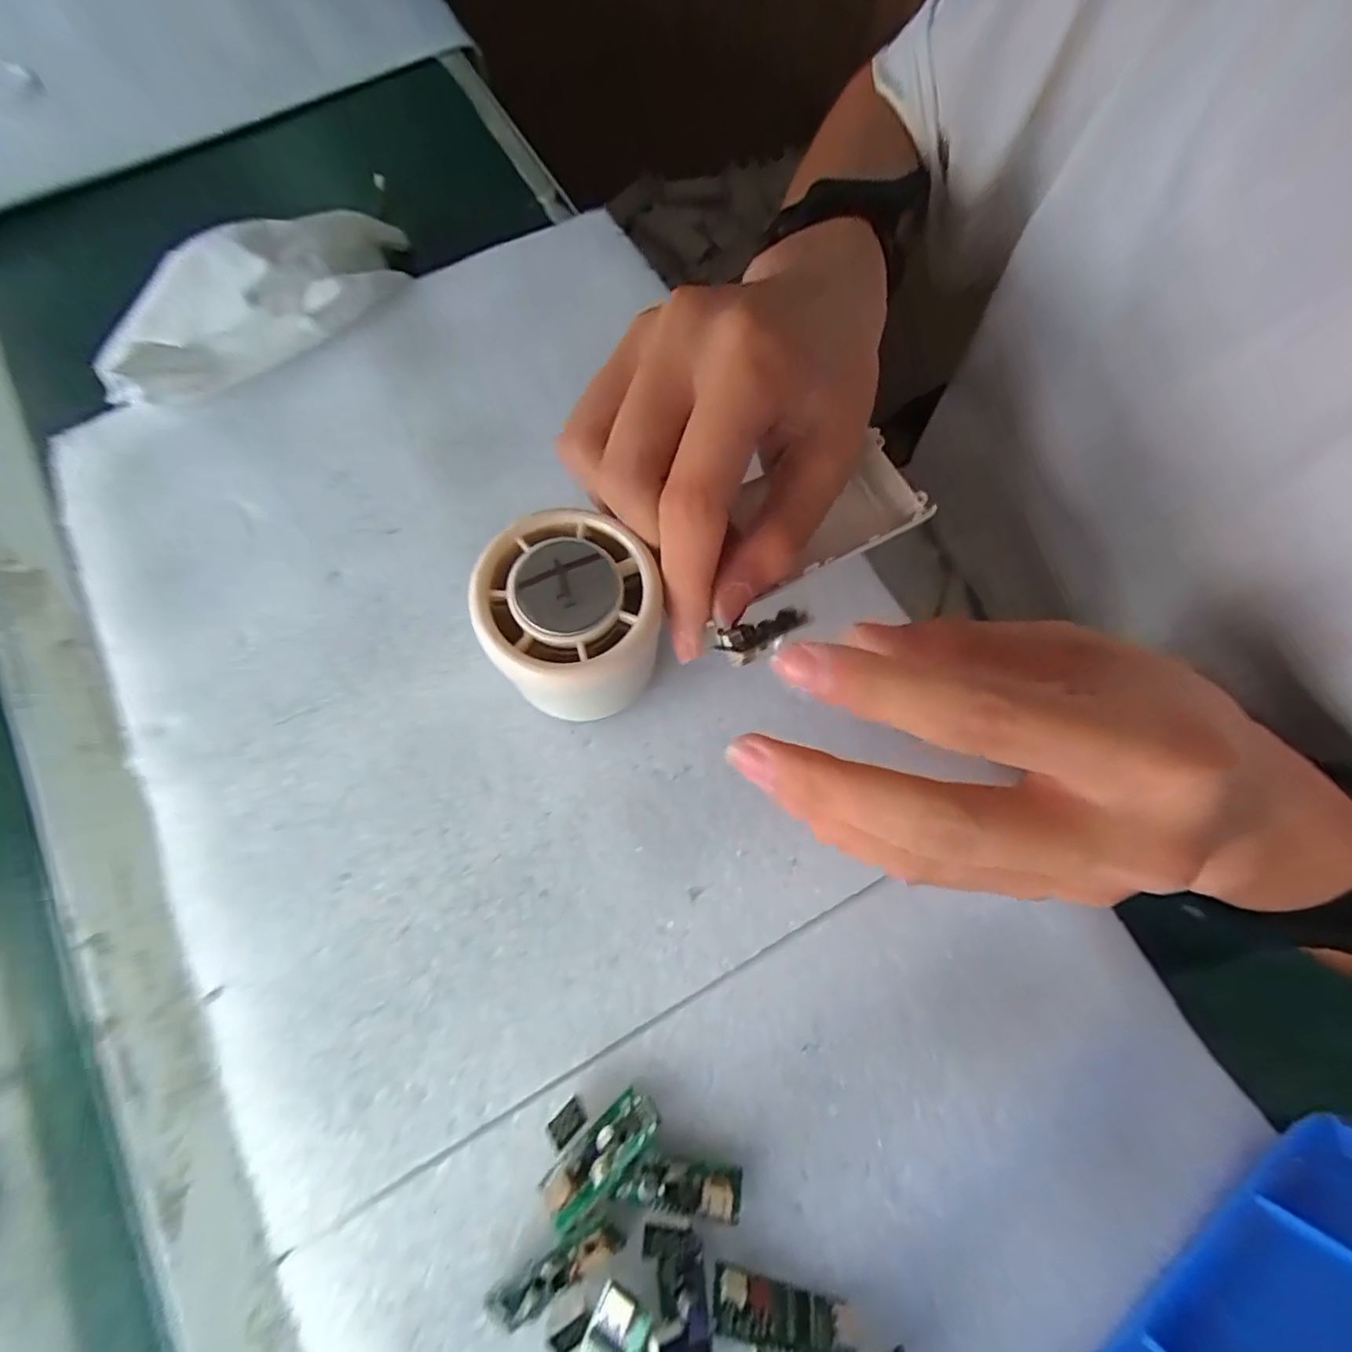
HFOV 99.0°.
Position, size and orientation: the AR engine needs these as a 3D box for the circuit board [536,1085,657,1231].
[{"bbox_3d":[-0.023,0.138,0.167,0.015,0.008,0.038,41,79,11],"label":"circuit board"}]

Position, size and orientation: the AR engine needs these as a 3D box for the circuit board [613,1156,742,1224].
[{"bbox_3d":[0.001,0.146,0.165,0.034,0.009,0.010,5,75,3],"label":"circuit board"}]

